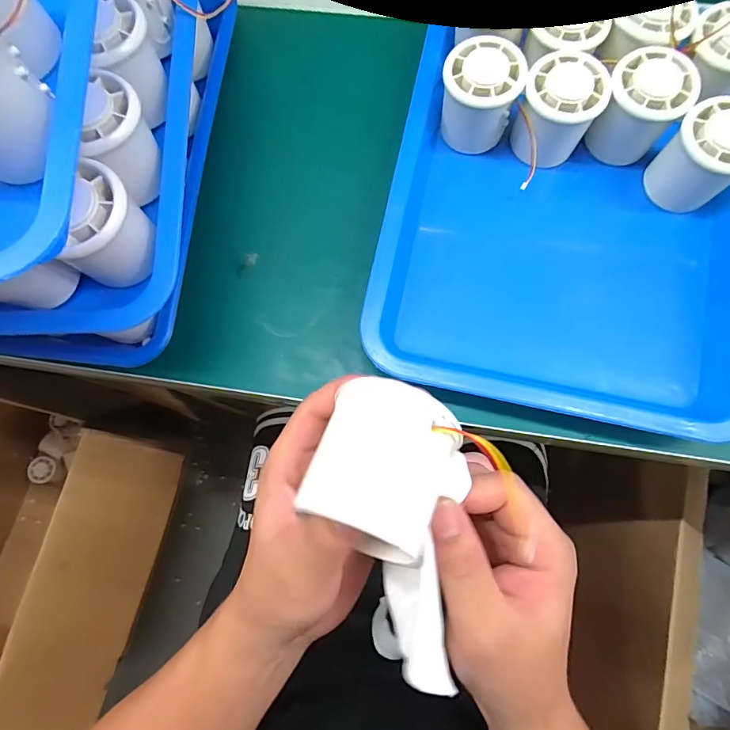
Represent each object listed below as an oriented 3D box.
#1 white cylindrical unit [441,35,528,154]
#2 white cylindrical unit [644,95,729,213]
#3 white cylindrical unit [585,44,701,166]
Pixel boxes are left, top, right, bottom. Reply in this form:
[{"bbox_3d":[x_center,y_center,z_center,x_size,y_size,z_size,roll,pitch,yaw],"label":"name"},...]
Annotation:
[{"bbox_3d":[0.085,-0.199,0.331,0.056,0.053,0.054,7,77,3],"label":"white cylindrical unit"},{"bbox_3d":[0.240,-0.146,0.314,0.056,0.055,0.055,44,82,10],"label":"white cylindrical unit"},{"bbox_3d":[0.198,-0.186,0.323,0.053,0.053,0.056,0,77,2],"label":"white cylindrical unit"}]

